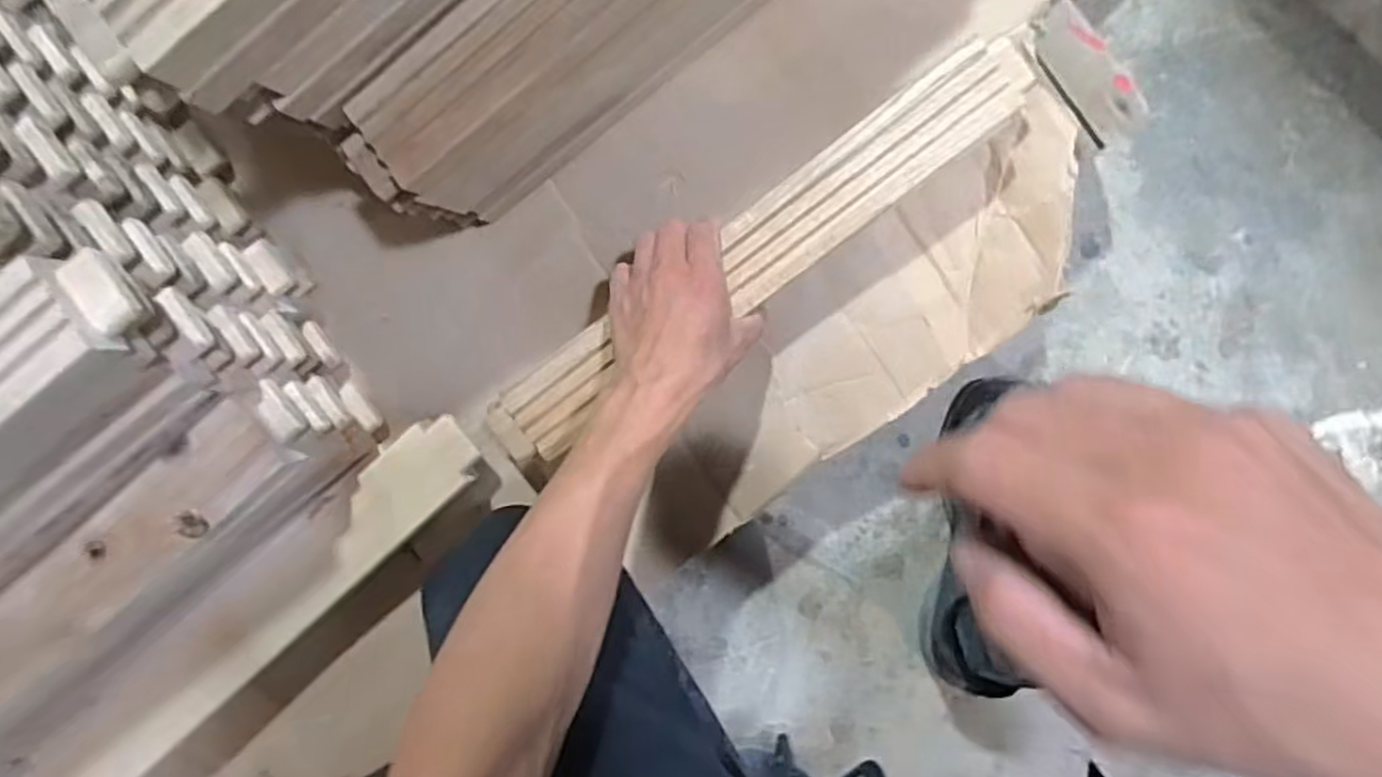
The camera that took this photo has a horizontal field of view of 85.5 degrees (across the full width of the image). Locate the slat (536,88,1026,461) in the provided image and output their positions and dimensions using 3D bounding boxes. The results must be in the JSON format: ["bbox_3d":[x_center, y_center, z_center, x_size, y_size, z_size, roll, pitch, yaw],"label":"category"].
[{"bbox_3d":[0.051,-0.069,0.488,0.379,0.009,0.017,-36,89,6],"label":"slat"}]

